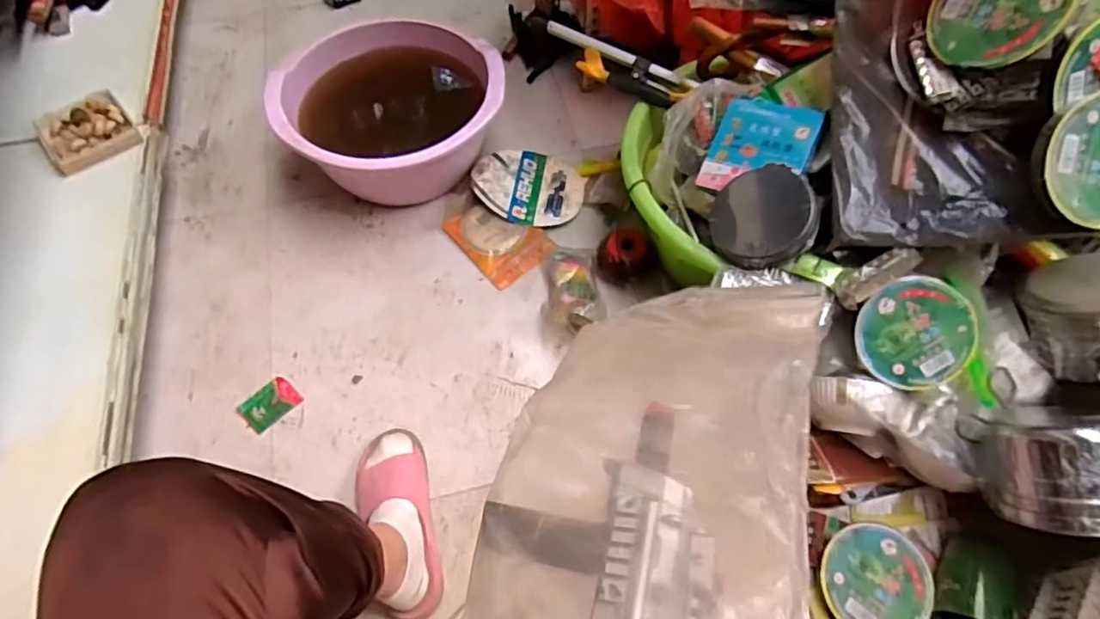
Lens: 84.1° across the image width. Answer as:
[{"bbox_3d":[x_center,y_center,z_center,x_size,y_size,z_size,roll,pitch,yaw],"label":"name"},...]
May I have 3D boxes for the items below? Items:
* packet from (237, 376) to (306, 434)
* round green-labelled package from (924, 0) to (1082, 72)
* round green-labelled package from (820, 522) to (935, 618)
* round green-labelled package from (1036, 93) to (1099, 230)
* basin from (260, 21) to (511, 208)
[{"bbox_3d":[-0.425,0.144,0.927,0.061,0.006,0.084,36,66,19],"label":"packet"},{"bbox_3d":[0.476,-0.319,0.646,0.018,0.132,0.123,1,75,-35],"label":"round green-labelled package"},{"bbox_3d":[0.410,0.343,0.765,0.131,0.031,0.131,0,59,0],"label":"round green-labelled package"},{"bbox_3d":[0.577,-0.155,0.641,0.129,0.032,0.133,-15,99,1],"label":"round green-labelled package"},{"bbox_3d":[-0.271,-0.335,1.110,0.373,0.197,0.329,-34,65,-18],"label":"basin"}]

